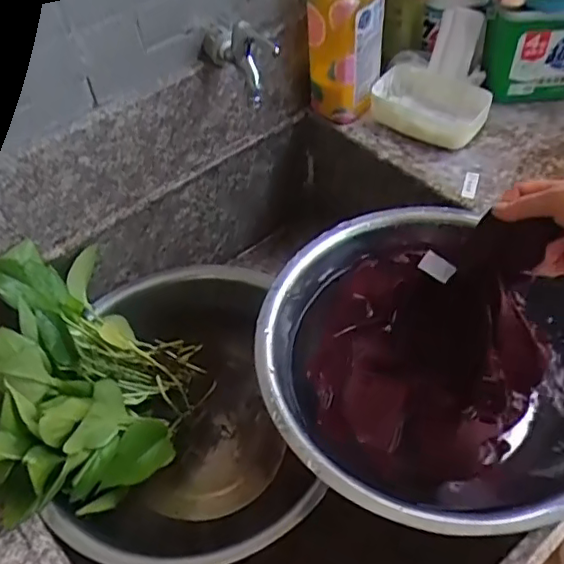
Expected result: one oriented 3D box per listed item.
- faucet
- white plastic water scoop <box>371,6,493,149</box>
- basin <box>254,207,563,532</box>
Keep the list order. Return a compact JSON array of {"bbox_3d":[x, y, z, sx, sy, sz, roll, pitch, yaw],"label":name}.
[{"bbox_3d":[-0.052,-0.261,0.685,0.040,0.077,0.104,-35,57,-22],"label":"faucet"},{"bbox_3d":[0.202,-0.276,0.794,0.143,0.087,0.175,9,52,12],"label":"white plastic water scoop"},{"bbox_3d":[0.142,0.083,0.609,0.315,0.136,0.349,-33,56,-20],"label":"basin"}]

